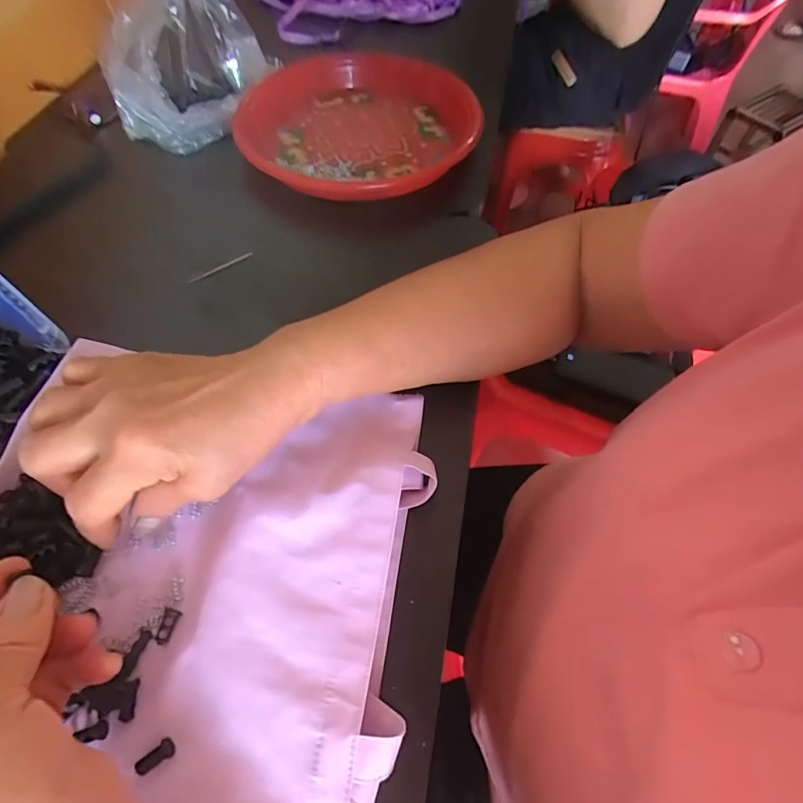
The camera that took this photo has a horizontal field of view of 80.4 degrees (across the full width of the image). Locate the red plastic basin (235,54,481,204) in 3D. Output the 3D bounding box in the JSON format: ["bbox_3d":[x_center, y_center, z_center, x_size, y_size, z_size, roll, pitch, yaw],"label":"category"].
[{"bbox_3d":[-0.038,-0.278,0.470,0.214,0.047,0.213,2,55,-2],"label":"red plastic basin"}]

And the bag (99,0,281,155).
[{"bbox_3d":[-0.210,-0.319,0.454,0.079,0.123,0.149,26,61,15],"label":"bag"}]

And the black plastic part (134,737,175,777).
[{"bbox_3d":[-0.112,0.162,0.216,0.018,0.004,0.008,-33,64,-19],"label":"black plastic part"}]

